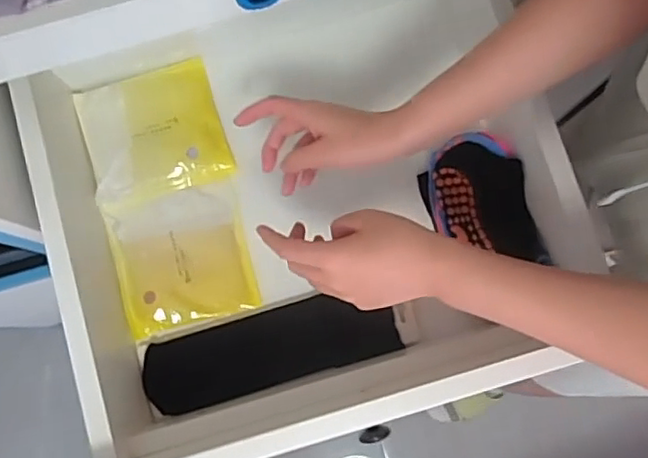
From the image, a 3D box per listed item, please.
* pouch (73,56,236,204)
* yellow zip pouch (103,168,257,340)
[{"bbox_3d":[-0.180,-0.105,0.629,0.138,0.022,0.134,-16,81,-3],"label":"pouch"},{"bbox_3d":[-0.146,0.027,0.616,0.134,0.009,0.137,-15,84,-6],"label":"yellow zip pouch"}]

